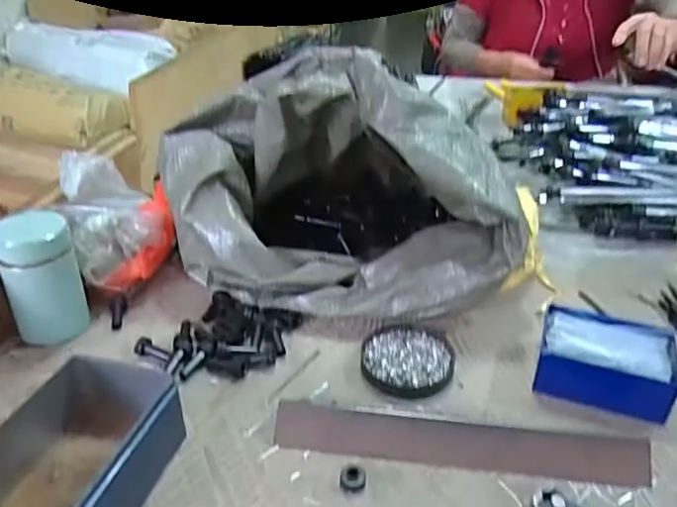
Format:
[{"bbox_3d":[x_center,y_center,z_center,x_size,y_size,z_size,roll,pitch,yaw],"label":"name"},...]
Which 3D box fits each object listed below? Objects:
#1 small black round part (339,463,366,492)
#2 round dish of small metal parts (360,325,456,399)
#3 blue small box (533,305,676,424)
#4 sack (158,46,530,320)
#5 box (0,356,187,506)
[{"bbox_3d":[0.011,0.163,0.422,0.019,0.011,0.018,0,33,0],"label":"small black round part"},{"bbox_3d":[0.063,0.097,0.530,0.082,0.012,0.085,0,33,0],"label":"round dish of small metal parts"},{"bbox_3d":[0.232,0.094,0.506,0.108,0.038,0.085,11,34,16],"label":"blue small box"},{"bbox_3d":[0.011,-0.090,0.623,0.355,0.221,0.262,6,33,9],"label":"sack"},{"bbox_3d":[-0.185,0.143,0.404,0.103,0.058,0.150,9,34,14],"label":"box"}]

